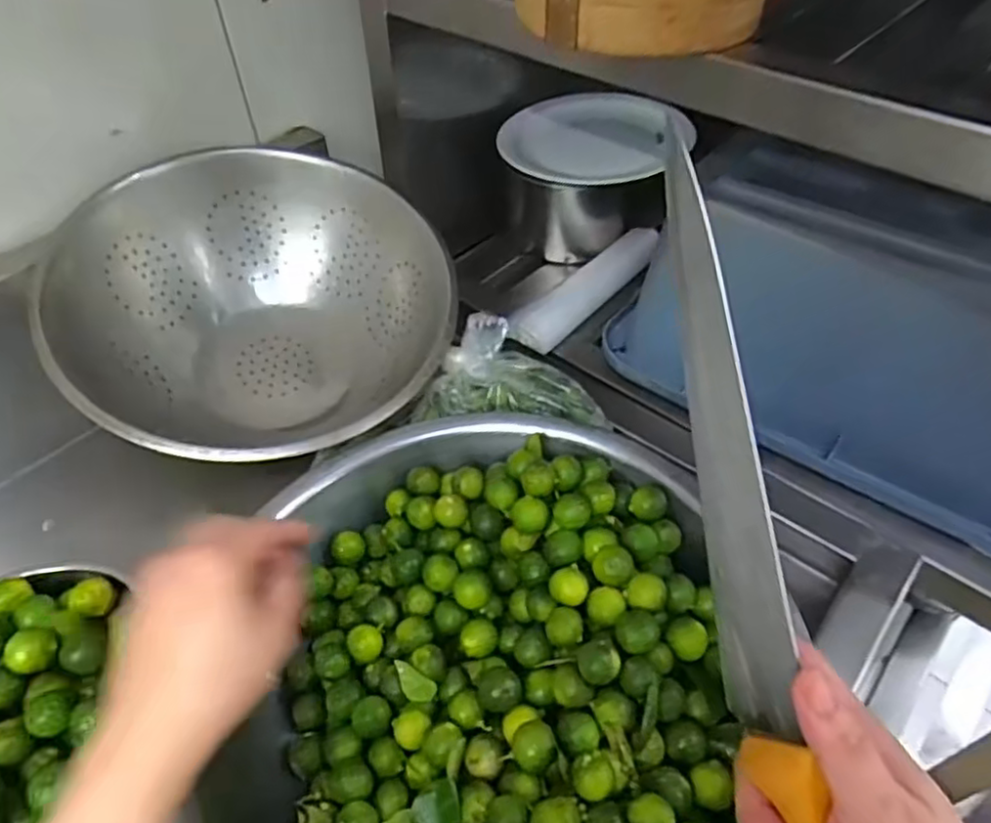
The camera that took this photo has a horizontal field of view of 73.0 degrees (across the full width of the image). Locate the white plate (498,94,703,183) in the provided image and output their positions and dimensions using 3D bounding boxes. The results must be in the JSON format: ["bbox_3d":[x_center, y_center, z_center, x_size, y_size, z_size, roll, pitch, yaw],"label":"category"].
[{"bbox_3d":[0.128,-0.343,0.820,0.214,0.025,0.242,12,48,13],"label":"white plate"}]

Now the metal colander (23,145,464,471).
[{"bbox_3d":[-0.212,-0.090,0.601,0.315,0.161,0.306,-26,79,-25],"label":"metal colander"}]

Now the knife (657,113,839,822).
[{"bbox_3d":[0.099,0.077,0.259,0.016,0.048,0.363,-11,90,-8],"label":"knife"}]

